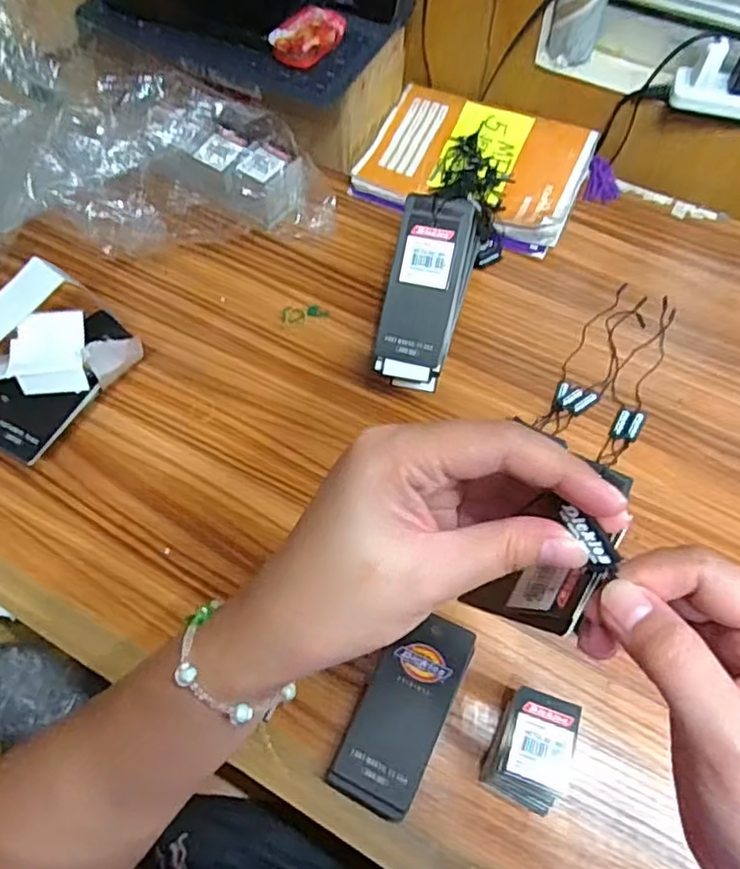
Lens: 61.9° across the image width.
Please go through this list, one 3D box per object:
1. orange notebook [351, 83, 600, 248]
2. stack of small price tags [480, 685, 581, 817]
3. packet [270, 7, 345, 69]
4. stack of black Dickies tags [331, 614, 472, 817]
[{"bbox_3d":[0.103,-0.266,0.606,0.205,0.026,0.140,22,66,11],"label":"orange notebook"},{"bbox_3d":[0.098,0.191,0.376,0.043,0.027,0.063,19,65,10],"label":"stack of small price tags"},{"bbox_3d":[-0.051,-0.337,0.526,0.044,0.019,0.067,27,67,14],"label":"packet"},{"bbox_3d":[0.022,0.171,0.386,0.050,0.027,0.114,24,66,12],"label":"stack of black Dickies tags"}]

